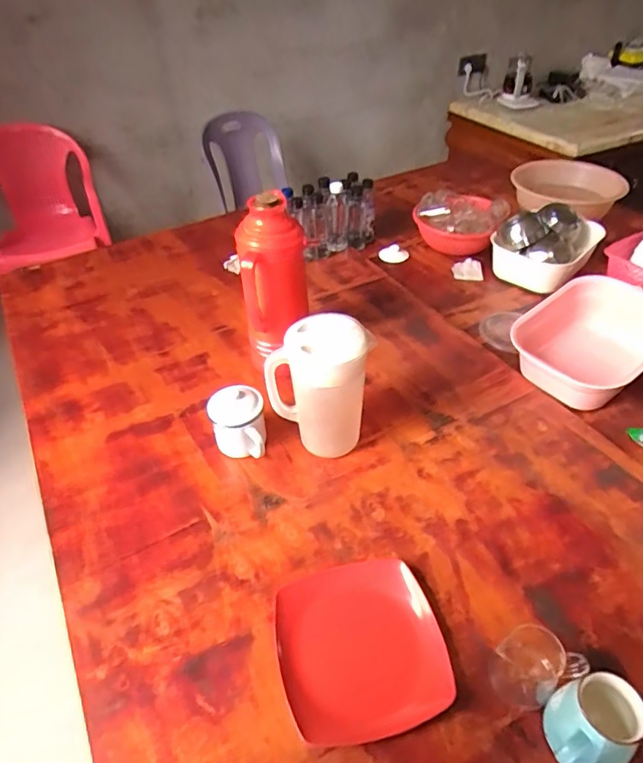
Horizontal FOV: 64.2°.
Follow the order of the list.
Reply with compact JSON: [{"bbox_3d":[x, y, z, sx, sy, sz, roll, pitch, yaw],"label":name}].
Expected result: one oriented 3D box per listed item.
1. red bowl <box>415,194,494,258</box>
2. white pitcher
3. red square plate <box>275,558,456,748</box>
[{"bbox_3d":[0.368,-0.436,1.462,0.211,0.121,0.217,5,43,8],"label":"red bowl"},{"bbox_3d":[0.001,0.018,0.857,0.140,0.240,0.116,20,45,24],"label":"white pitcher"},{"bbox_3d":[0.049,0.338,0.662,0.200,0.030,0.203,-9,41,-9],"label":"red square plate"}]

